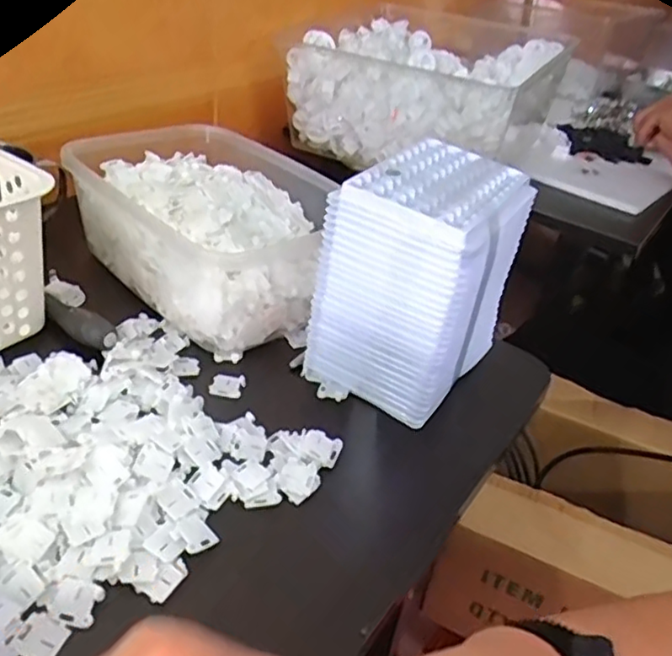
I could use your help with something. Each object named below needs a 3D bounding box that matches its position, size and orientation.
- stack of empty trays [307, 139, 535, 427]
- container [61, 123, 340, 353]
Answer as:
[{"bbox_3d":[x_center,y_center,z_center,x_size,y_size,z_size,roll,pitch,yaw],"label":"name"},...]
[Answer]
[{"bbox_3d":[0.060,-0.038,0.460,0.098,0.142,0.127,24,37,22],"label":"stack of empty trays"},{"bbox_3d":[-0.100,-0.087,0.547,0.170,0.083,0.228,-24,45,-38],"label":"container"}]

